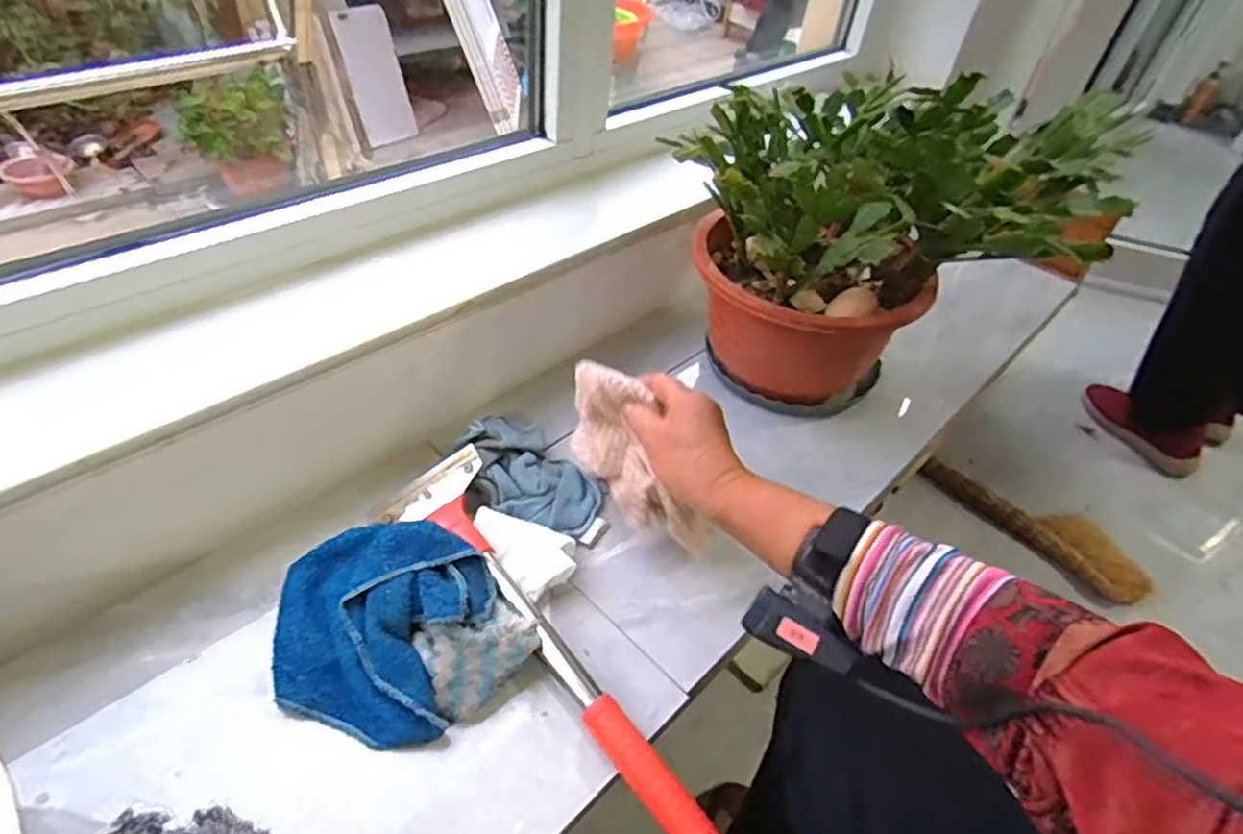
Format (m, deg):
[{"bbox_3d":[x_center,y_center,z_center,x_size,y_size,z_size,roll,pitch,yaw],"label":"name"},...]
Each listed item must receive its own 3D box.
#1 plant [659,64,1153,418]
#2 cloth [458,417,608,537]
[{"bbox_3d":[0.208,-0.128,0.599,0.241,0.283,0.305,-31,56,-33],"label":"plant"},{"bbox_3d":[-0.080,0.050,0.574,0.129,0.038,0.093,30,49,21],"label":"cloth"}]

